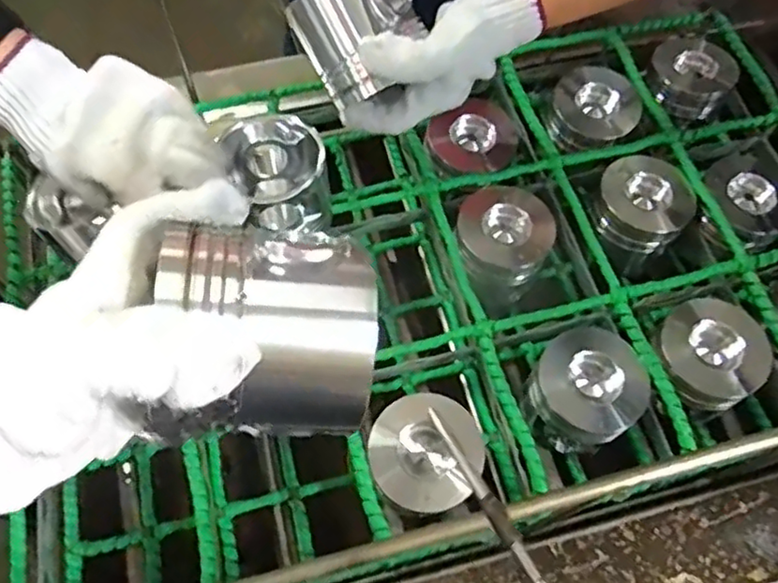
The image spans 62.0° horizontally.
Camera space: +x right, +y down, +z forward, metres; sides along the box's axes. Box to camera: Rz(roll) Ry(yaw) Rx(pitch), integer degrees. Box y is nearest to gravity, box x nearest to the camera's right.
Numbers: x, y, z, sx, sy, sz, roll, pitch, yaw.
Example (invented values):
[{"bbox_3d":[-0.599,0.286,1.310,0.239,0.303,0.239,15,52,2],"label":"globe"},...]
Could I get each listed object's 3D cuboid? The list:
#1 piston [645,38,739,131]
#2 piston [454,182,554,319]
[{"bbox_3d":[0.352,-0.247,0.738,0.094,0.046,0.095,-28,69,-16],"label":"piston"},{"bbox_3d":[0.111,-0.047,0.652,0.093,0.097,0.100,24,65,8],"label":"piston"}]

